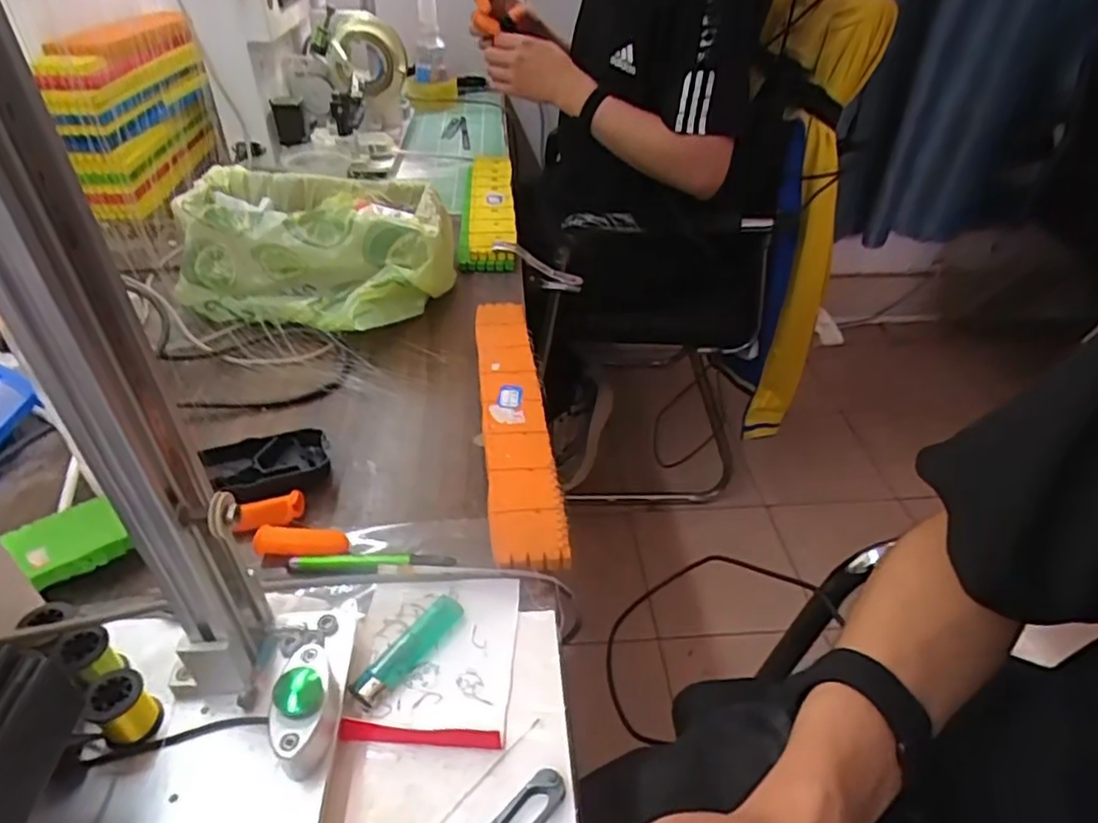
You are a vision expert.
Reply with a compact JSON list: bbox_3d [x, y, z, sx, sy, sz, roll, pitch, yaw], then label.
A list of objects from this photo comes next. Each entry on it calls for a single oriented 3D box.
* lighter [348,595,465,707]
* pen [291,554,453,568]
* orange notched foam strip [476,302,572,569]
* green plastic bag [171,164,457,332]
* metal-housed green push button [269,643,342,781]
[{"bbox_3d":[-0.084,0.145,0.397,0.021,0.011,0.080,24,44,25],"label":"lighter"},{"bbox_3d":[-0.121,0.103,0.447,0.110,0.009,0.014,1,39,-1],"label":"pen"},{"bbox_3d":[-0.033,-0.001,0.582,0.054,0.020,0.346,-4,39,-6],"label":"orange notched foam strip"},{"bbox_3d":[-0.239,-0.172,0.709,0.260,0.106,0.216,-1,39,-3],"label":"green plastic bag"},{"bbox_3d":[-0.125,0.152,0.332,0.026,0.035,0.052,-6,40,-9],"label":"metal-housed green push button"}]

